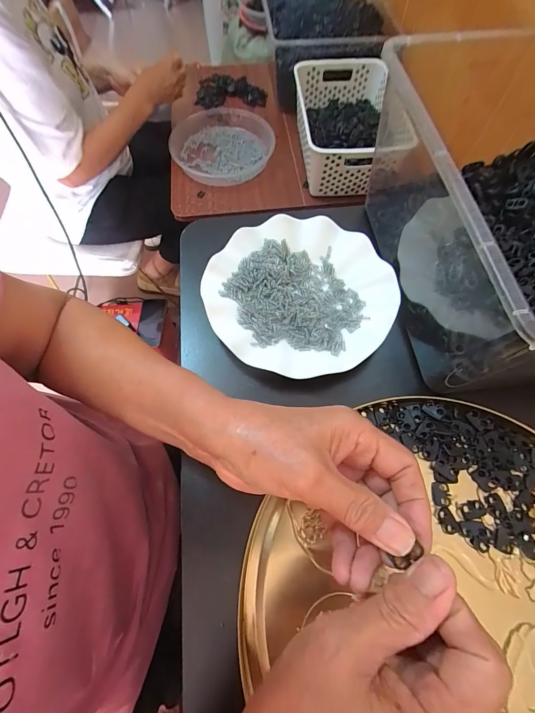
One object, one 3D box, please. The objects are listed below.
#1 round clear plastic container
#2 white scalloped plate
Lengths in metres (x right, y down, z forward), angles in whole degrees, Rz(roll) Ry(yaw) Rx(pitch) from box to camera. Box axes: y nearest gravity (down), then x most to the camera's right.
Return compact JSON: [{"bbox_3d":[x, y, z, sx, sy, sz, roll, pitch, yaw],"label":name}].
[{"bbox_3d":[-0.103,-0.500,0.731,0.235,0.040,0.249,0,67,0],"label":"round clear plastic container"},{"bbox_3d":[0.031,-0.064,0.316,0.178,0.020,0.174,0,67,0],"label":"white scalloped plate"}]

